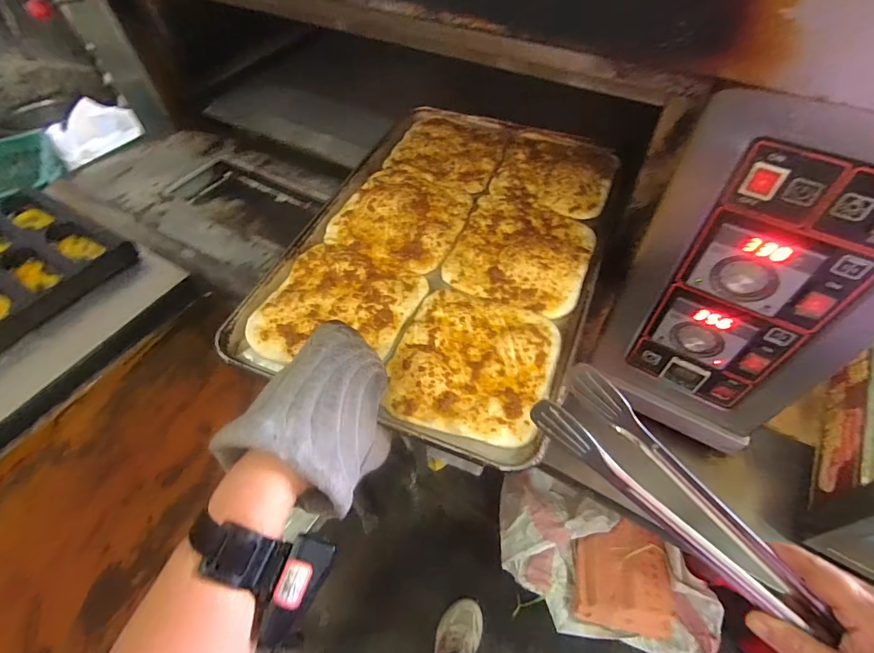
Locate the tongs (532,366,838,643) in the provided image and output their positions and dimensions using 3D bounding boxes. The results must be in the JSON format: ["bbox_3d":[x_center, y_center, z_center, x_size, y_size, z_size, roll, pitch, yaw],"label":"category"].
[{"bbox_3d":[0.179,0.124,0.339,0.230,0.038,0.060,43,65,15],"label":"tongs"}]

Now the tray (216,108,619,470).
[{"bbox_3d":[0.022,-0.131,0.635,0.406,0.030,0.579,18,56,15],"label":"tray"}]

